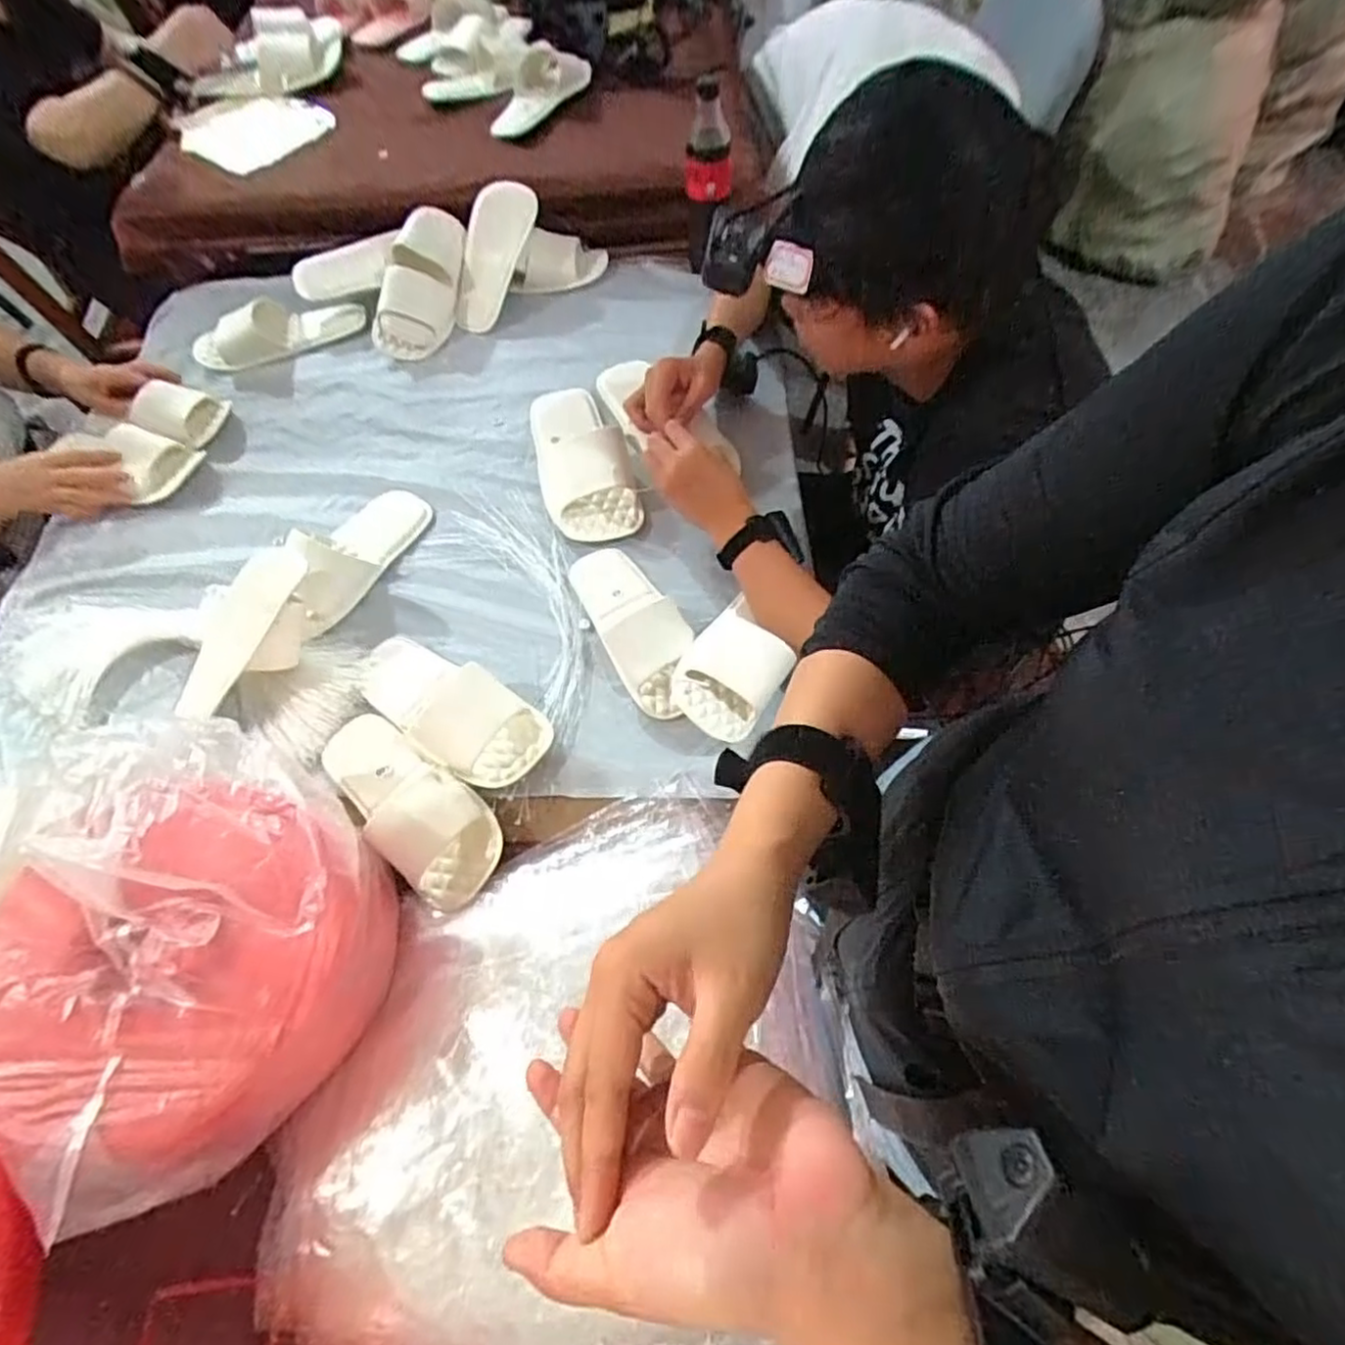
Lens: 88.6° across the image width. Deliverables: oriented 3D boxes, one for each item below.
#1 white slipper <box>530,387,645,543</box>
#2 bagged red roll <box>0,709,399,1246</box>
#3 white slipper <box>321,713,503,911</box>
[{"bbox_3d":[-0.117,-0.279,0.879,0.108,0.060,0.249,-15,61,-5],"label":"white slipper"},{"bbox_3d":[-0.390,0.199,0.535,0.298,0.170,0.277,-1,61,3],"label":"bagged red roll"},{"bbox_3d":[-0.261,0.122,0.671,0.228,0.052,0.096,38,70,21],"label":"white slipper"}]

